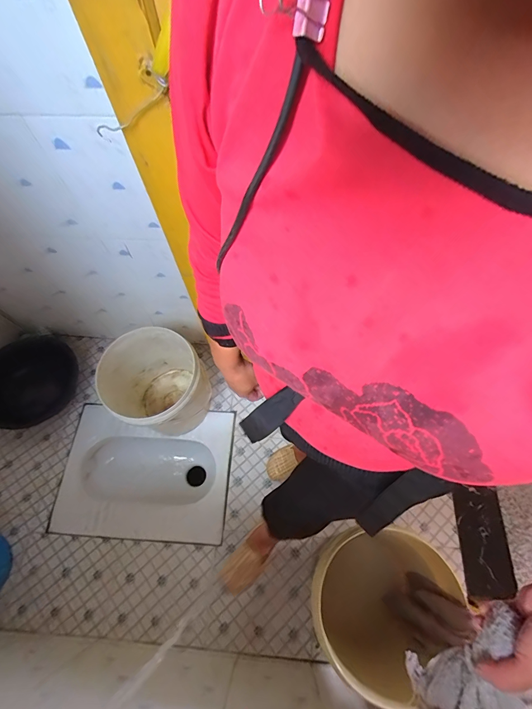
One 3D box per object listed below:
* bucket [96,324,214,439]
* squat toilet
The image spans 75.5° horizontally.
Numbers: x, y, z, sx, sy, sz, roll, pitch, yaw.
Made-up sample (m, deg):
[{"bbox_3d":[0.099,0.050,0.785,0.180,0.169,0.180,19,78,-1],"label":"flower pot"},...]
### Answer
[{"bbox_3d":[-0.340,0.108,1.152,0.291,0.347,0.300,-1,64,2],"label":"bucket"},{"bbox_3d":[-0.389,0.404,1.187,0.536,0.168,0.402,3,65,3],"label":"squat toilet"}]

